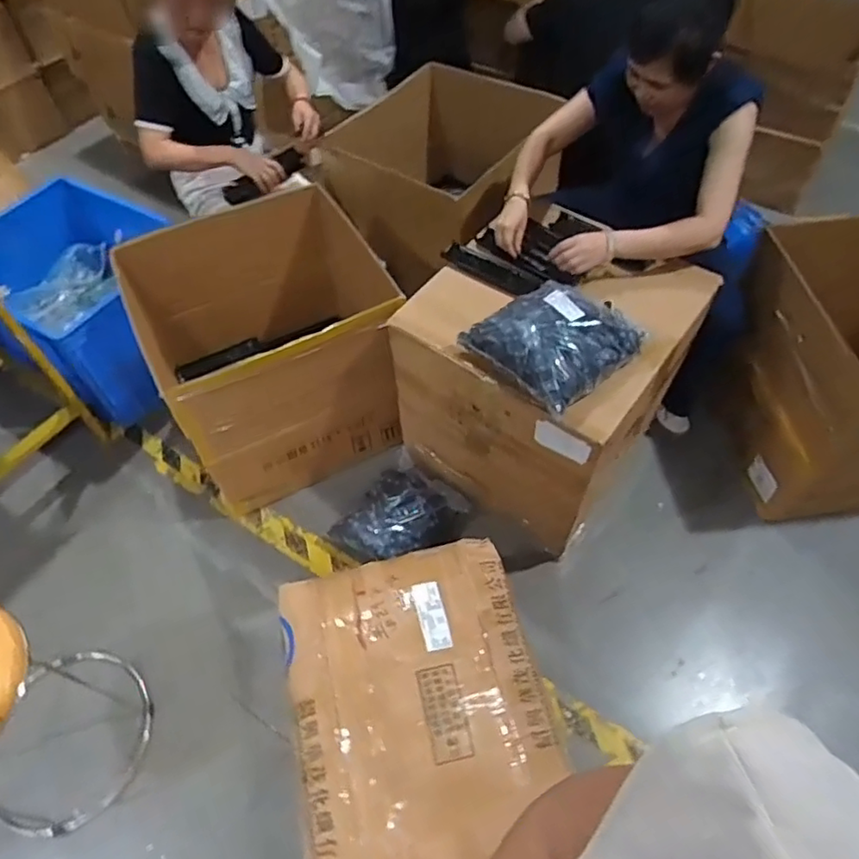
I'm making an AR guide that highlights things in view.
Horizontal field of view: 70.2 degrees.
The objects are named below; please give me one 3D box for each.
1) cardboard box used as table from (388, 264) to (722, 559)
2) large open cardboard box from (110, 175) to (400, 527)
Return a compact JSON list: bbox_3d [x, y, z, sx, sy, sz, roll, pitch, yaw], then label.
[{"bbox_3d":[0.245,-0.117,1.425,0.499,0.536,0.439,31,62,22],"label":"cardboard box used as table"},{"bbox_3d":[-0.417,-0.218,1.613,0.548,0.442,0.631,-24,58,-14],"label":"large open cardboard box"}]

